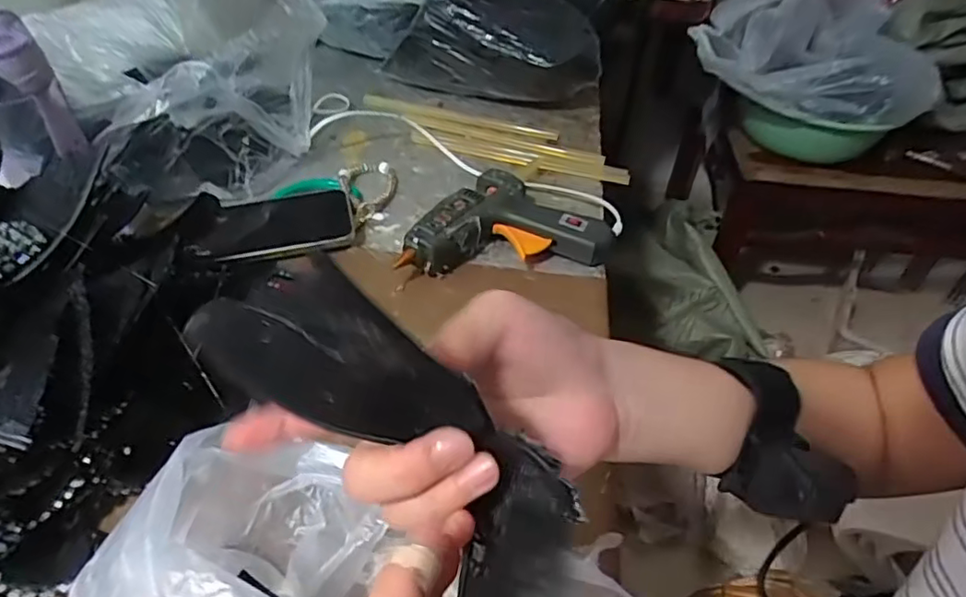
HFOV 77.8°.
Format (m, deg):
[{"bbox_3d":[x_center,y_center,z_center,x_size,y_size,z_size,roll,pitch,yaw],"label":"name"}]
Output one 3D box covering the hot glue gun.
[{"bbox_3d":[0.016,-0.077,0.605,0.213,0.048,0.125,-9,46,-12],"label":"hot glue gun"}]

